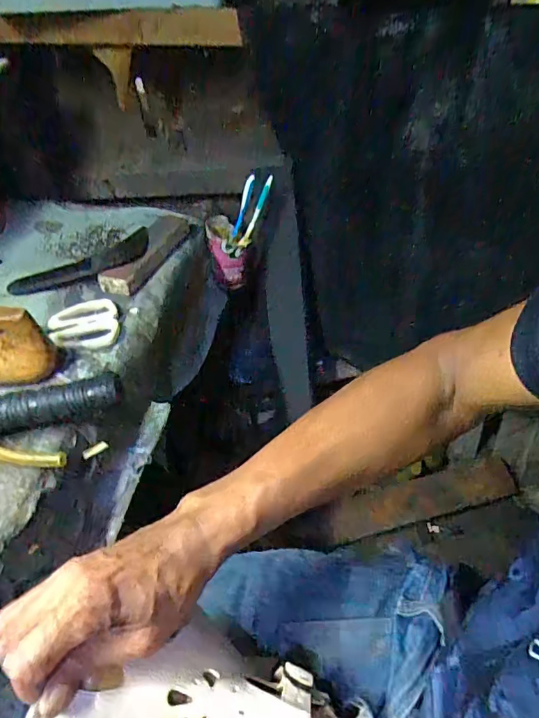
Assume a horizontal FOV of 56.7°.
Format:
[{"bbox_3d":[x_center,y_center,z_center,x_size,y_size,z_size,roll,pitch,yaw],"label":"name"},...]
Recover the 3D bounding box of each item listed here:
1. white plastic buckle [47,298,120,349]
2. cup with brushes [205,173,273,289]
[{"bbox_3d":[-0.214,-0.040,0.576,0.076,0.010,0.077,-13,45,-10],"label":"white plastic buckle"},{"bbox_3d":[-0.058,-0.203,0.789,0.079,0.197,0.063,-1,39,-30],"label":"cup with brushes"}]

